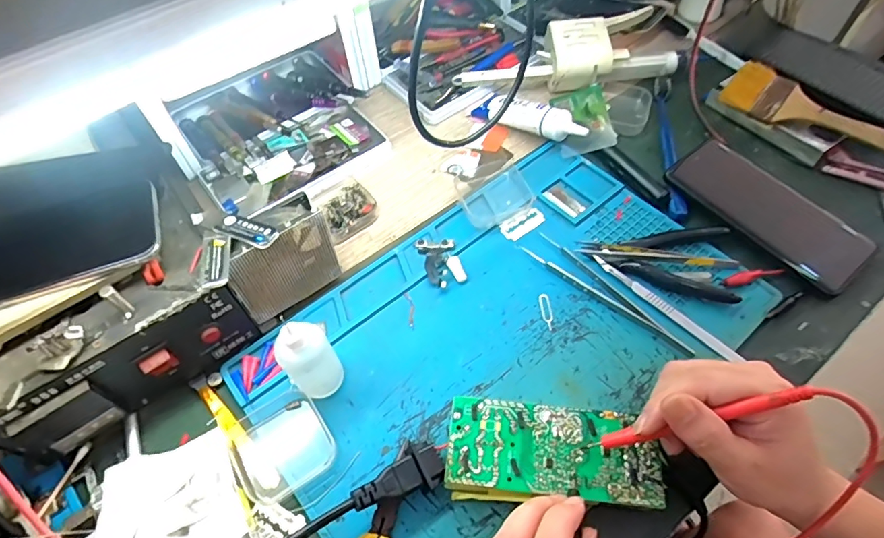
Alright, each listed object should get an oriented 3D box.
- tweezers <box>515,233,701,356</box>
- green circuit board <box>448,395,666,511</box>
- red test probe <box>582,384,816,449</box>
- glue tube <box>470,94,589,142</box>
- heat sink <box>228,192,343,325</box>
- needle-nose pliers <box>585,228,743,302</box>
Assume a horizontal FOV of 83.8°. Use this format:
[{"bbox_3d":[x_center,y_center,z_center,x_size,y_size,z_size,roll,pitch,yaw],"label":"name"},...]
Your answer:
[{"bbox_3d":[0.131,0.019,0.399,0.026,0.009,0.151,-38,64,-21],"label":"tweezers"},{"bbox_3d":[0.071,0.122,0.323,0.131,0.020,0.059,3,57,9],"label":"green circuit board"},{"bbox_3d":[0.139,0.087,0.279,0.124,0.013,0.009,-27,53,26],"label":"red test probe"},{"bbox_3d":[0.091,-0.158,0.507,0.126,0.023,0.037,25,60,31],"label":"glue tube"},{"bbox_3d":[-0.125,-0.007,0.384,0.081,0.087,0.031,-35,63,-19],"label":"heat sink"},{"bbox_3d":[0.182,-0.006,0.411,0.110,0.010,0.070,4,57,4],"label":"needle-nose pliers"}]

